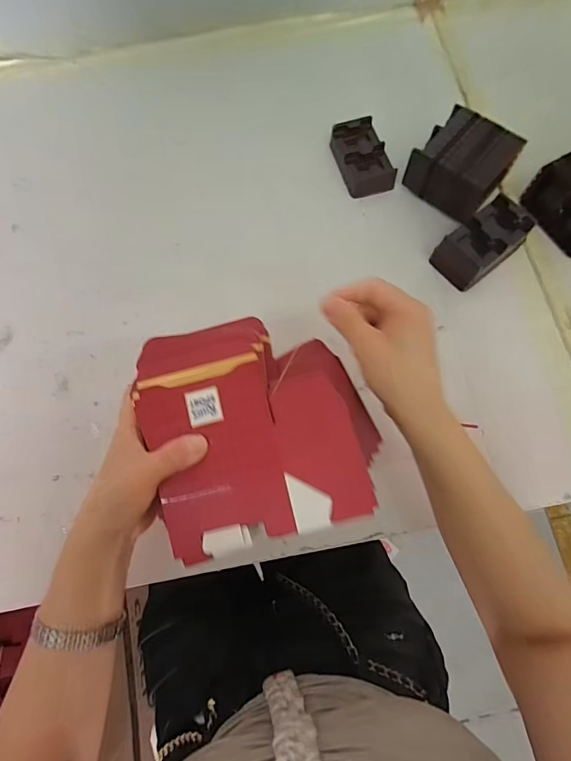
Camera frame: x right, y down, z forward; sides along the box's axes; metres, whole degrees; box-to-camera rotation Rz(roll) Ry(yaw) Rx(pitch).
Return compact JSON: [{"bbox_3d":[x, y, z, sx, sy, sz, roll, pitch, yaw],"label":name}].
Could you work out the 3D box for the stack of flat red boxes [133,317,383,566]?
[{"bbox_3d":[-0.023,0.035,0.330,0.170,0.056,0.171,-14,74,-3],"label":"stack of flat red boxes"}]

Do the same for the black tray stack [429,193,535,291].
[{"bbox_3d":[0.217,-0.153,0.462,0.096,0.043,0.057,-38,77,-10],"label":"black tray stack"}]

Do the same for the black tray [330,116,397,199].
[{"bbox_3d":[0.094,-0.275,0.511,0.056,0.026,0.092,-18,74,-5],"label":"black tray"}]

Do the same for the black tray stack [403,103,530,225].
[{"bbox_3d":[0.204,-0.246,0.483,0.094,0.059,0.103,41,78,11],"label":"black tray stack"}]

